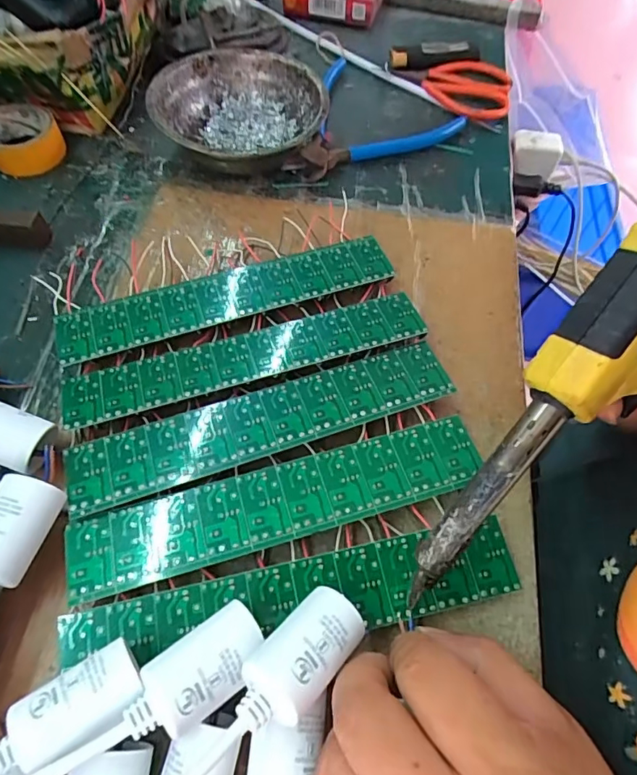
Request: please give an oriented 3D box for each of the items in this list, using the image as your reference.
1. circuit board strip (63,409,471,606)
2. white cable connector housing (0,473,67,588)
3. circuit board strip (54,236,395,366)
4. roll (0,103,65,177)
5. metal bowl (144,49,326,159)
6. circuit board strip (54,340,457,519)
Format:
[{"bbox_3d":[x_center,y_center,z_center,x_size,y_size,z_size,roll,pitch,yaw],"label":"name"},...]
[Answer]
[{"bbox_3d":[-0.017,0.055,0.242,0.198,0.004,0.039,-14,63,-10],"label":"circuit board strip"},{"bbox_3d":[-0.135,0.066,0.217,0.026,0.023,0.052,13,62,5],"label":"white cable connector housing"},{"bbox_3d":[-0.054,-0.053,0.307,0.199,0.019,0.038,-17,64,-11],"label":"circuit board strip"},{"bbox_3d":[-0.222,-0.187,0.372,0.053,0.023,0.058,1,62,-2],"label":"roll"},{"bbox_3d":[-0.058,-0.203,0.375,0.123,0.040,0.120,1,62,-2],"label":"metal bowl"},{"bbox_3d":[-0.027,0.015,0.261,0.200,0.004,0.039,-17,64,-11],"label":"circuit board strip"}]

